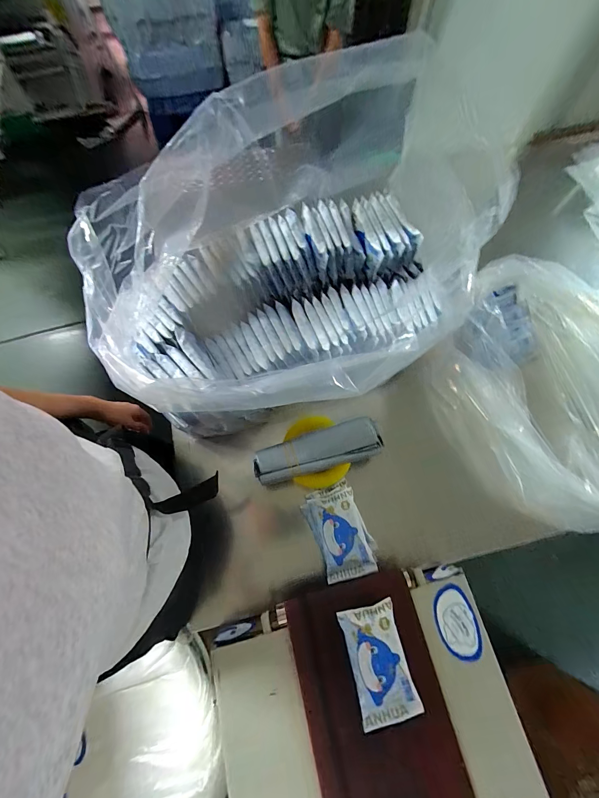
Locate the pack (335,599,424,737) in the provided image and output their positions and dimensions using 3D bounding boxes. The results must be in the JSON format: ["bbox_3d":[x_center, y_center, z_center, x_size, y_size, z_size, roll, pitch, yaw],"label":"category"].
[{"bbox_3d":[0.116,0.386,0.452,0.083,0.014,0.143,-13,71,-4],"label":"pack"}]

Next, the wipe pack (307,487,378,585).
[{"bbox_3d":[0.073,0.241,0.545,0.084,0.015,0.139,-16,71,-4],"label":"wipe pack"}]

